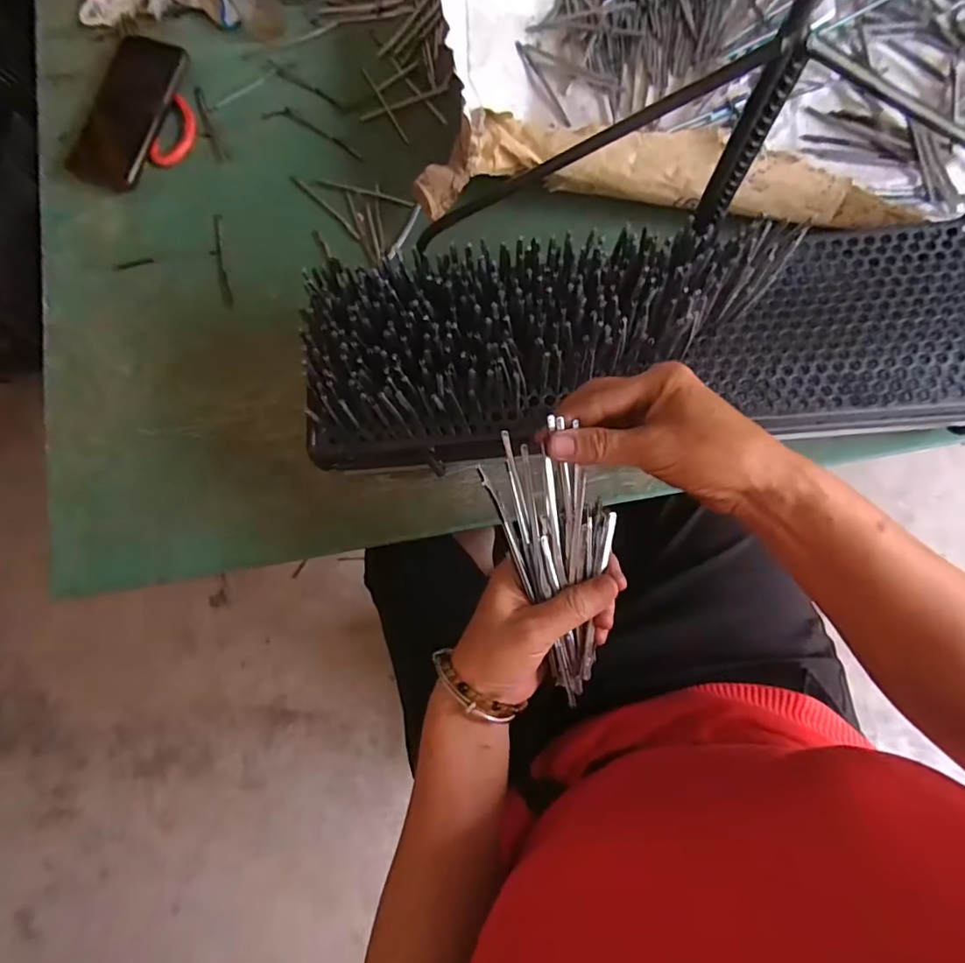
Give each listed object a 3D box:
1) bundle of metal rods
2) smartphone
[{"bbox_3d":[0.050,0.050,0.319,0.069,0.028,0.167,-13,96,2],"label":"bundle of metal rods"},{"bbox_3d":[-0.362,-0.377,0.529,0.081,0.010,0.159,21,84,7],"label":"smartphone"}]

